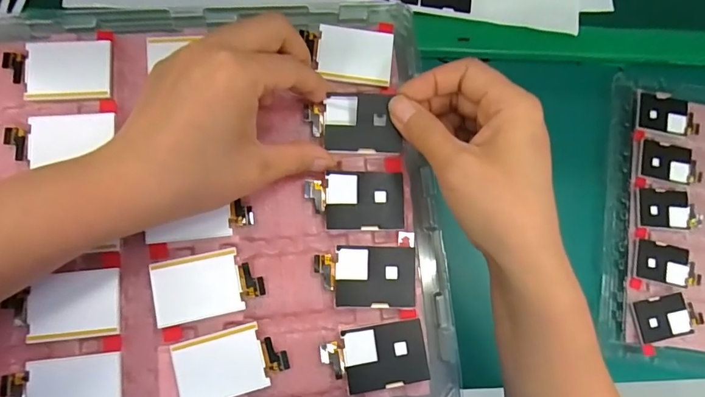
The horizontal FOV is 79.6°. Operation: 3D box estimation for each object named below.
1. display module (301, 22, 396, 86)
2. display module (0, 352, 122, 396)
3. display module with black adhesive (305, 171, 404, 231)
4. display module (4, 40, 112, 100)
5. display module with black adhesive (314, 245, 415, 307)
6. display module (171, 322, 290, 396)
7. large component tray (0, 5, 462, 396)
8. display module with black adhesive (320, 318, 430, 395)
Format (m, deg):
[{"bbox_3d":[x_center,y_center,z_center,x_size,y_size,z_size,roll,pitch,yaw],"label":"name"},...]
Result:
[{"bbox_3d":[-0.002,-0.090,0.264,0.054,0.004,0.034,6,81,-5],"label":"display module"},{"bbox_3d":[-0.150,0.101,0.220,0.057,0.006,0.035,-4,82,-6],"label":"display module"},{"bbox_3d":[0.002,0.001,0.250,0.057,0.004,0.034,1,81,-5],"label":"display module with black adhesive"},{"bbox_3d":[-0.172,-0.077,0.249,0.058,0.008,0.037,-2,81,-6],"label":"display module"},{"bbox_3d":[0.008,0.045,0.244,0.057,0.006,0.034,2,81,-5],"label":"display module with black adhesive"},{"bbox_3d":[-0.066,0.090,0.231,0.057,0.004,0.034,-15,83,-7],"label":"display module"},{"bbox_3d":[-0.114,0.008,0.246,0.332,0.038,0.263,-6,82,-7],"label":"large component tray"},{"bbox_3d":[0.013,0.089,0.238,0.057,0.005,0.034,-7,82,-7],"label":"display module with black adhesive"}]

